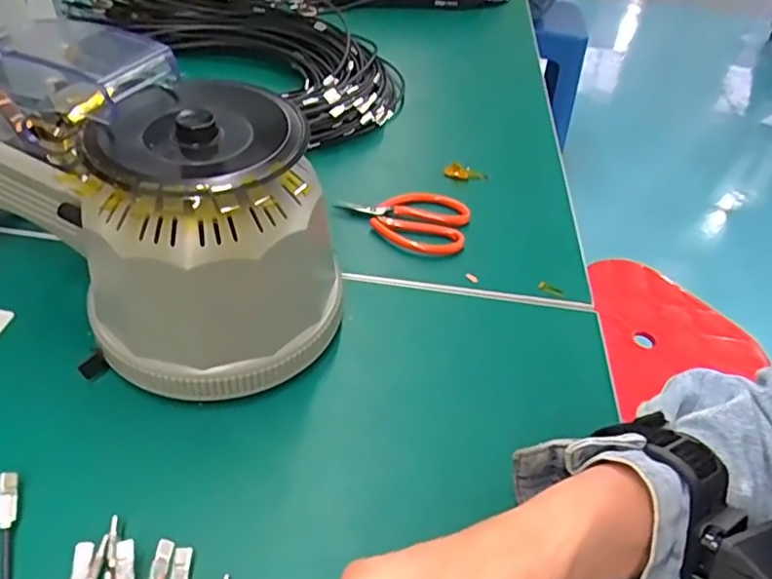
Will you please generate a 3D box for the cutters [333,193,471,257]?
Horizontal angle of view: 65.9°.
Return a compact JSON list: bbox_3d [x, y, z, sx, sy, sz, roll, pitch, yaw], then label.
[{"bbox_3d":[0.015,-0.062,0.505,0.107,0.013,0.071,13,44,6],"label":"cutters"}]

